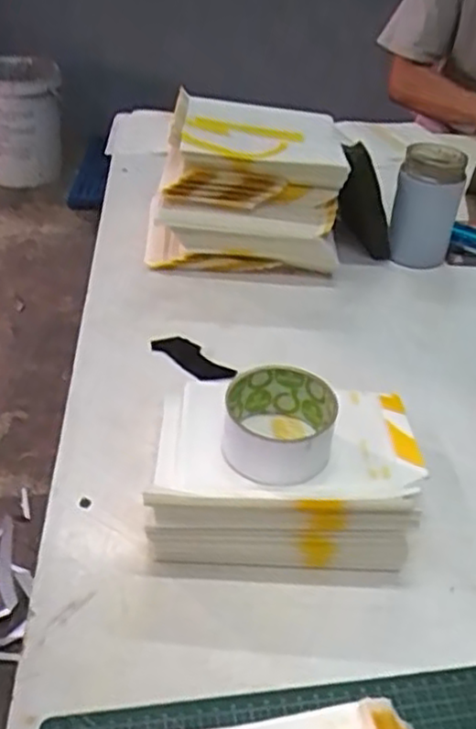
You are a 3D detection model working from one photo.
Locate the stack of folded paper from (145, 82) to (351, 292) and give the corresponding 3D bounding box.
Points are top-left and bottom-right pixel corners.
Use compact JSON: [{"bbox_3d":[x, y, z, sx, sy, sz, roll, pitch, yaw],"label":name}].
[{"bbox_3d":[0.009,-0.222,0.877,0.212,0.130,0.232,4,37,-2],"label":"stack of folded paper"}]

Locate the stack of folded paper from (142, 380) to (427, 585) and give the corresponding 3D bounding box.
[{"bbox_3d":[0.038,0.069,0.536,0.190,0.073,0.162,2,37,-3],"label":"stack of folded paper"}]

